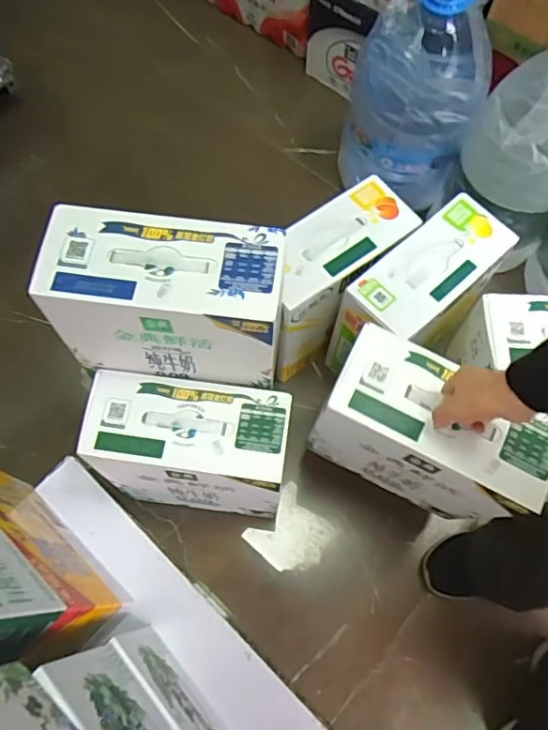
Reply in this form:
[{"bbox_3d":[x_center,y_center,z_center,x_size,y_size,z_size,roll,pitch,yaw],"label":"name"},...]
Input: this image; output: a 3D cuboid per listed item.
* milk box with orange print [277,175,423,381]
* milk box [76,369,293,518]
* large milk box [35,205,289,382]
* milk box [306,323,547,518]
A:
[{"bbox_3d":[0.090,-0.131,0.973,0.273,0.288,0.117,-37,73,-13],"label":"milk box with orange print"},{"bbox_3d":[-0.115,0.137,0.869,0.262,0.316,0.137,7,69,3],"label":"milk box"},{"bbox_3d":[-0.122,-0.075,0.692,0.266,0.187,0.131,5,68,3],"label":"large milk box"},{"bbox_3d":[0.199,0.095,0.757,0.266,0.262,0.122,25,71,10],"label":"milk box"}]

